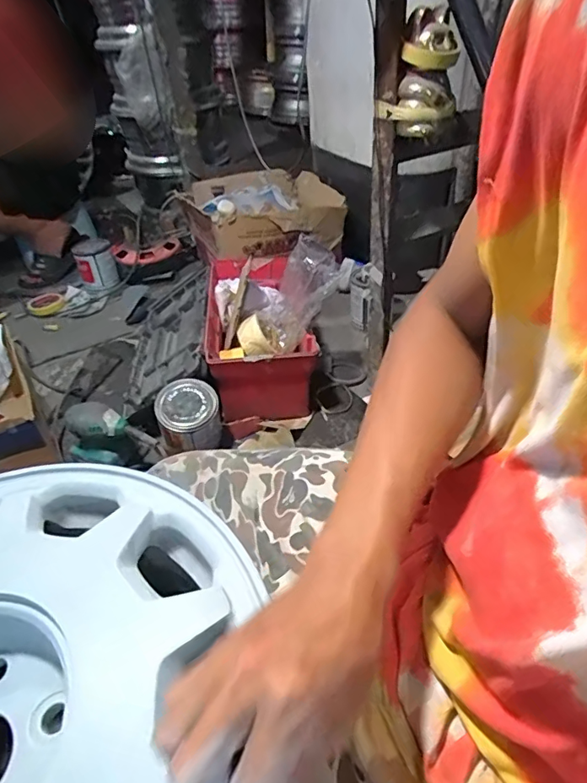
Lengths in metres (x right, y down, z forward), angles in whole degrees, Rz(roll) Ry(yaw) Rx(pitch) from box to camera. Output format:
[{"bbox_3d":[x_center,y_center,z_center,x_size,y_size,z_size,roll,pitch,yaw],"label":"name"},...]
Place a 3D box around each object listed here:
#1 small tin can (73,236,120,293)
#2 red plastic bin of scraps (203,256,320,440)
[{"bbox_3d":[-0.576,-0.360,1.485,0.104,0.138,0.096,-16,41,-14],"label":"small tin can"},{"bbox_3d":[-0.086,-0.130,1.123,0.206,0.172,0.453,-10,39,-7],"label":"red plastic bin of scraps"}]

